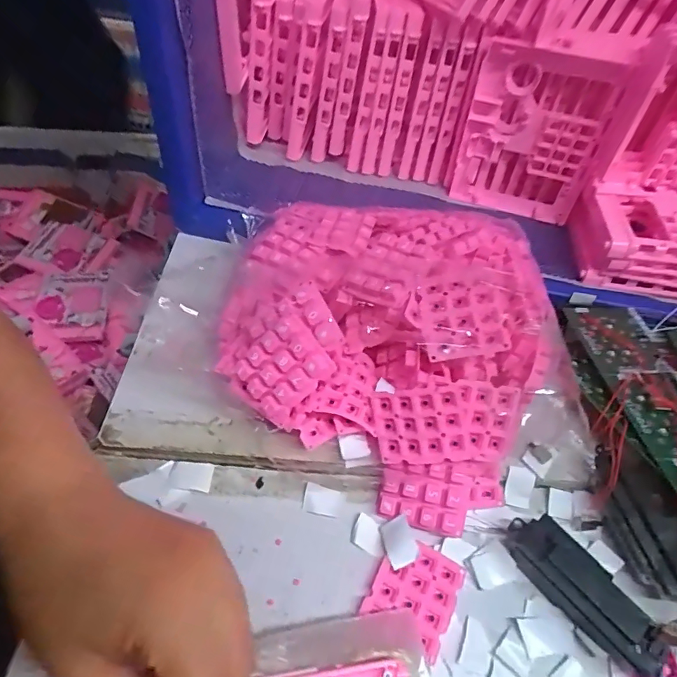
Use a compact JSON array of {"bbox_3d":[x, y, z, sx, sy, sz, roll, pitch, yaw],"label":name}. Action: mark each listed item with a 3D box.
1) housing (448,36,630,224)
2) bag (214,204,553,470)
[{"bbox_3d":[0.194,-0.205,0.480,0.133,0.154,0.037,21,52,10],"label":"housing"},{"bbox_3d":[0.033,-0.011,0.351,0.223,0.107,0.186,16,52,5],"label":"bag"}]

